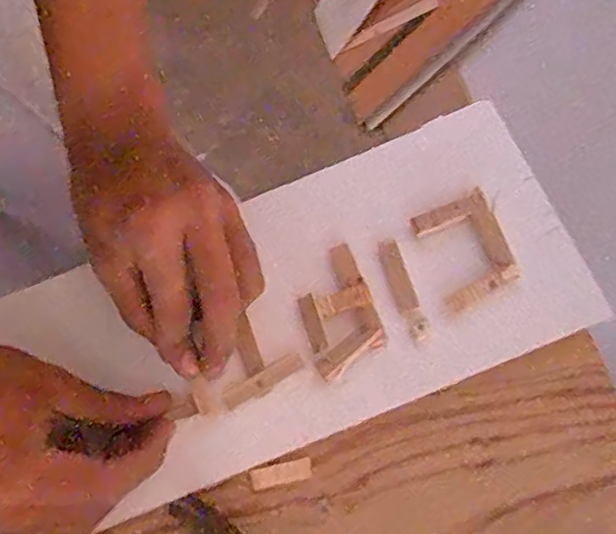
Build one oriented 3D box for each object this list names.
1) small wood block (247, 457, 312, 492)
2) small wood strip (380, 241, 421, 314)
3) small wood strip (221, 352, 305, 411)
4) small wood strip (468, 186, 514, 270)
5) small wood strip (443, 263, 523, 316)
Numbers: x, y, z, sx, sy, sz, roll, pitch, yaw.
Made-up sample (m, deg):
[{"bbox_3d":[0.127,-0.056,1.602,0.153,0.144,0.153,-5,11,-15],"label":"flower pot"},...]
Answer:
[{"bbox_3d":[-0.015,0.114,0.335,0.034,0.007,0.011,-13,73,-1],"label":"small wood block"},{"bbox_3d":[0.052,0.006,0.347,0.012,0.005,0.041,-17,73,-2],"label":"small wood strip"},{"bbox_3d":[-0.025,0.064,0.338,0.048,0.006,0.012,-30,74,-6],"label":"small wood strip"},{"bbox_3d":[0.102,-0.022,0.343,0.013,0.004,0.048,-21,73,-3],"label":"small wood strip"},{"bbox_3d":[0.097,0.011,0.336,0.044,0.004,0.011,-25,73,-5],"label":"small wood strip"}]

